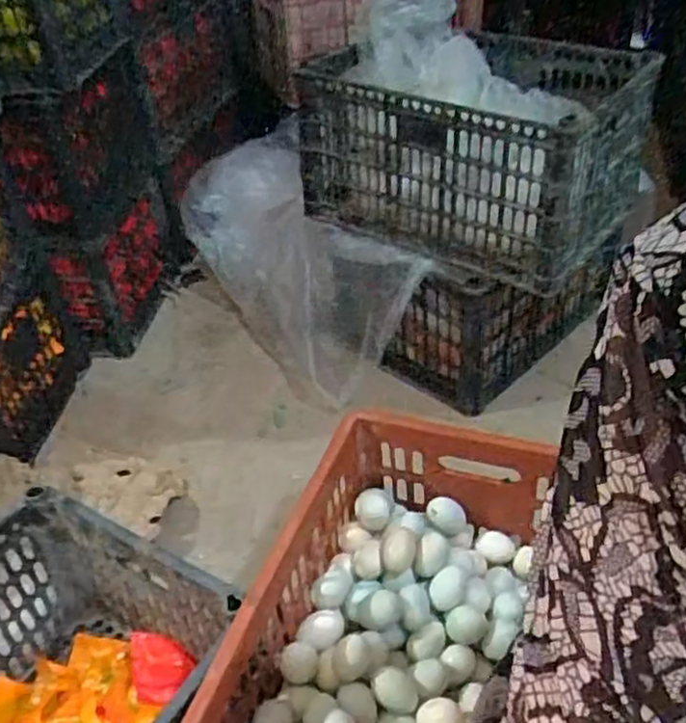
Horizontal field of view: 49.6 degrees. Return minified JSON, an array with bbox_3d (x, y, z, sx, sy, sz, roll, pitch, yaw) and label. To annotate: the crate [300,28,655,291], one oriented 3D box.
[{"bbox_3d":[0.216,-0.329,1.116,0.451,0.234,0.342,21,44,29],"label":"crate"}]

